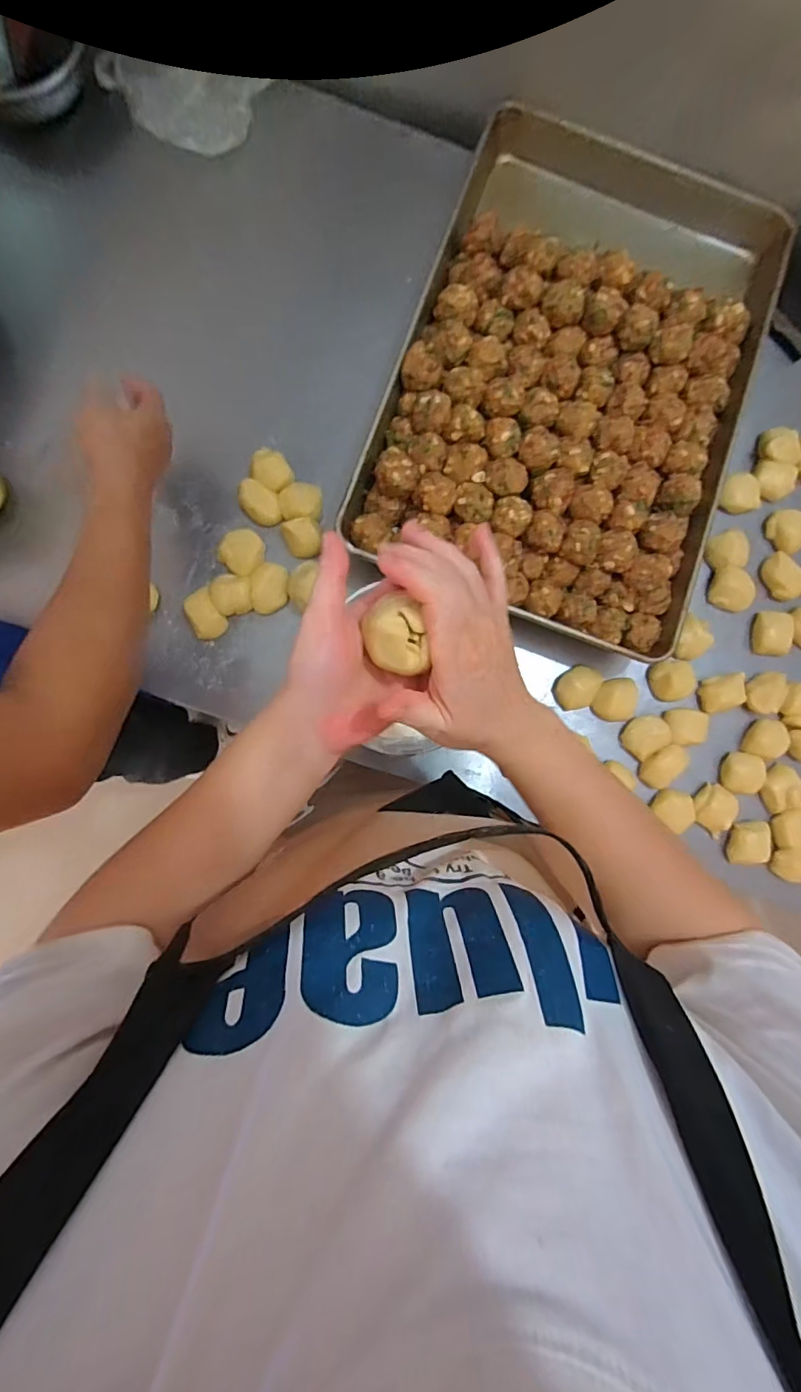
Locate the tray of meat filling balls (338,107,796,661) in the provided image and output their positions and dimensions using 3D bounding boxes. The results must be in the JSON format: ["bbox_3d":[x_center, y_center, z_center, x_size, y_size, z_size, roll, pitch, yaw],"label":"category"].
[{"bbox_3d":[0.215,-0.383,0.601,0.408,0.079,0.598,23,86,-2],"label":"tray of meat filling balls"}]

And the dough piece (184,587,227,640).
[{"bbox_3d":[-0.225,-0.095,0.597,0.035,0.026,0.056,-26,89,-4],"label":"dough piece"}]

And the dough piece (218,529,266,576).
[{"bbox_3d":[-0.184,-0.169,0.605,0.048,0.022,0.050,0,87,-3],"label":"dough piece"}]

